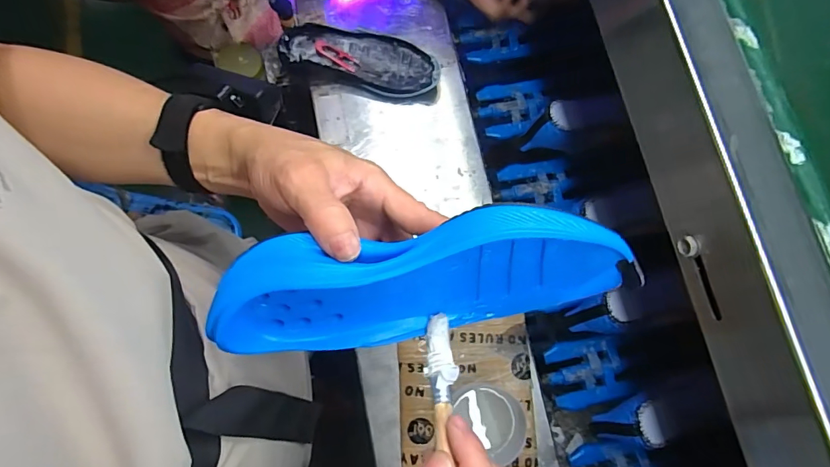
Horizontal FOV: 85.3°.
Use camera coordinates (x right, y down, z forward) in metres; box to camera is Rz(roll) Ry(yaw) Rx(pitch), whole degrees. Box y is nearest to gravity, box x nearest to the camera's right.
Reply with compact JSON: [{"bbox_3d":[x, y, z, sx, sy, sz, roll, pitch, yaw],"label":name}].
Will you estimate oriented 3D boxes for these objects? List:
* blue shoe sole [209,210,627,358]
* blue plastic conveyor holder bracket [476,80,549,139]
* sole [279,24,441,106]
[{"bbox_3d":[0.001,0.027,0.277,0.240,0.105,0.048,-10,52,0],"label":"blue shoe sole"},{"bbox_3d":[0.164,-0.207,0.754,0.116,0.016,0.090,-6,78,-2],"label":"blue plastic conveyor holder bracket"},{"bbox_3d":[-0.081,-0.265,0.688,0.237,0.047,0.095,6,78,0],"label":"sole"}]

